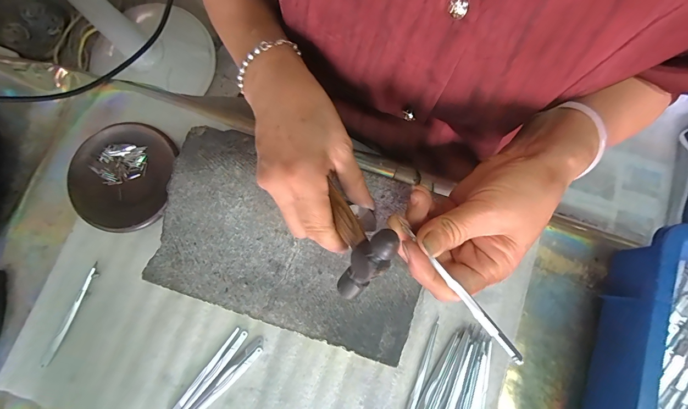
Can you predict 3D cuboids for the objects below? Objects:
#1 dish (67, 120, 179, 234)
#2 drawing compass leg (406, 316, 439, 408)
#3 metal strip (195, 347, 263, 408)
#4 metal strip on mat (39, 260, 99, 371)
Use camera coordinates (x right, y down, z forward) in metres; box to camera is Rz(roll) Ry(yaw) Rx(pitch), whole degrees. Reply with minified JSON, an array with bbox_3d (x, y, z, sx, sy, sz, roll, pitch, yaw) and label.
[{"bbox_3d":[-0.233,-0.030,0.332,0.101,0.016,0.113,3,80,1],"label":"dish"},{"bbox_3d":[0.075,0.164,0.303,0.008,0.004,0.107,22,81,4],"label":"drawing compass leg"},{"bbox_3d":[-0.118,0.177,0.300,0.102,0.004,0.009,-43,82,-6],"label":"metal strip"},{"bbox_3d":[-0.270,0.108,0.311,0.008,0.004,0.105,23,81,5],"label":"metal strip on mat"}]

